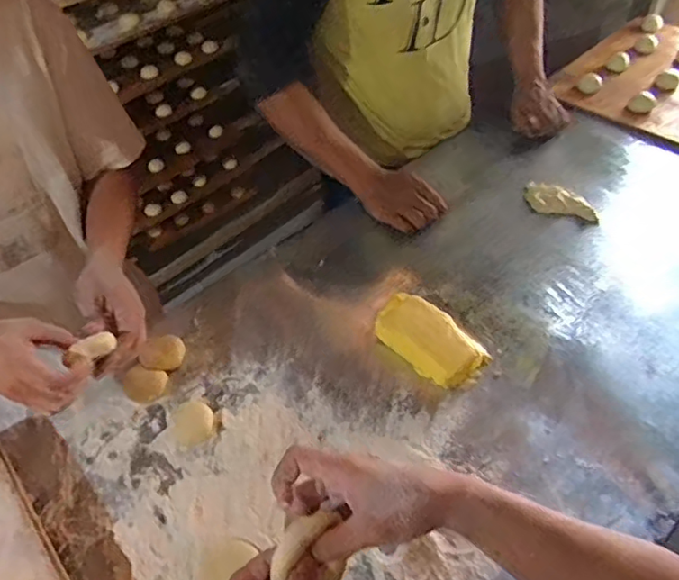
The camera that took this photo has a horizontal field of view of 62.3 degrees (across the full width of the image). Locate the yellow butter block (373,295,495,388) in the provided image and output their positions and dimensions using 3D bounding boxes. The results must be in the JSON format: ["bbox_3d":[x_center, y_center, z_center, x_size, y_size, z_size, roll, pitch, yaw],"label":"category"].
[{"bbox_3d":[0.117,0.062,0.750,0.159,0.039,0.088,35,60,29],"label":"yellow butter block"}]

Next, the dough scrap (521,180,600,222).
[{"bbox_3d":[0.358,-0.142,0.922,0.130,0.022,0.055,34,59,29],"label":"dough scrap"}]

